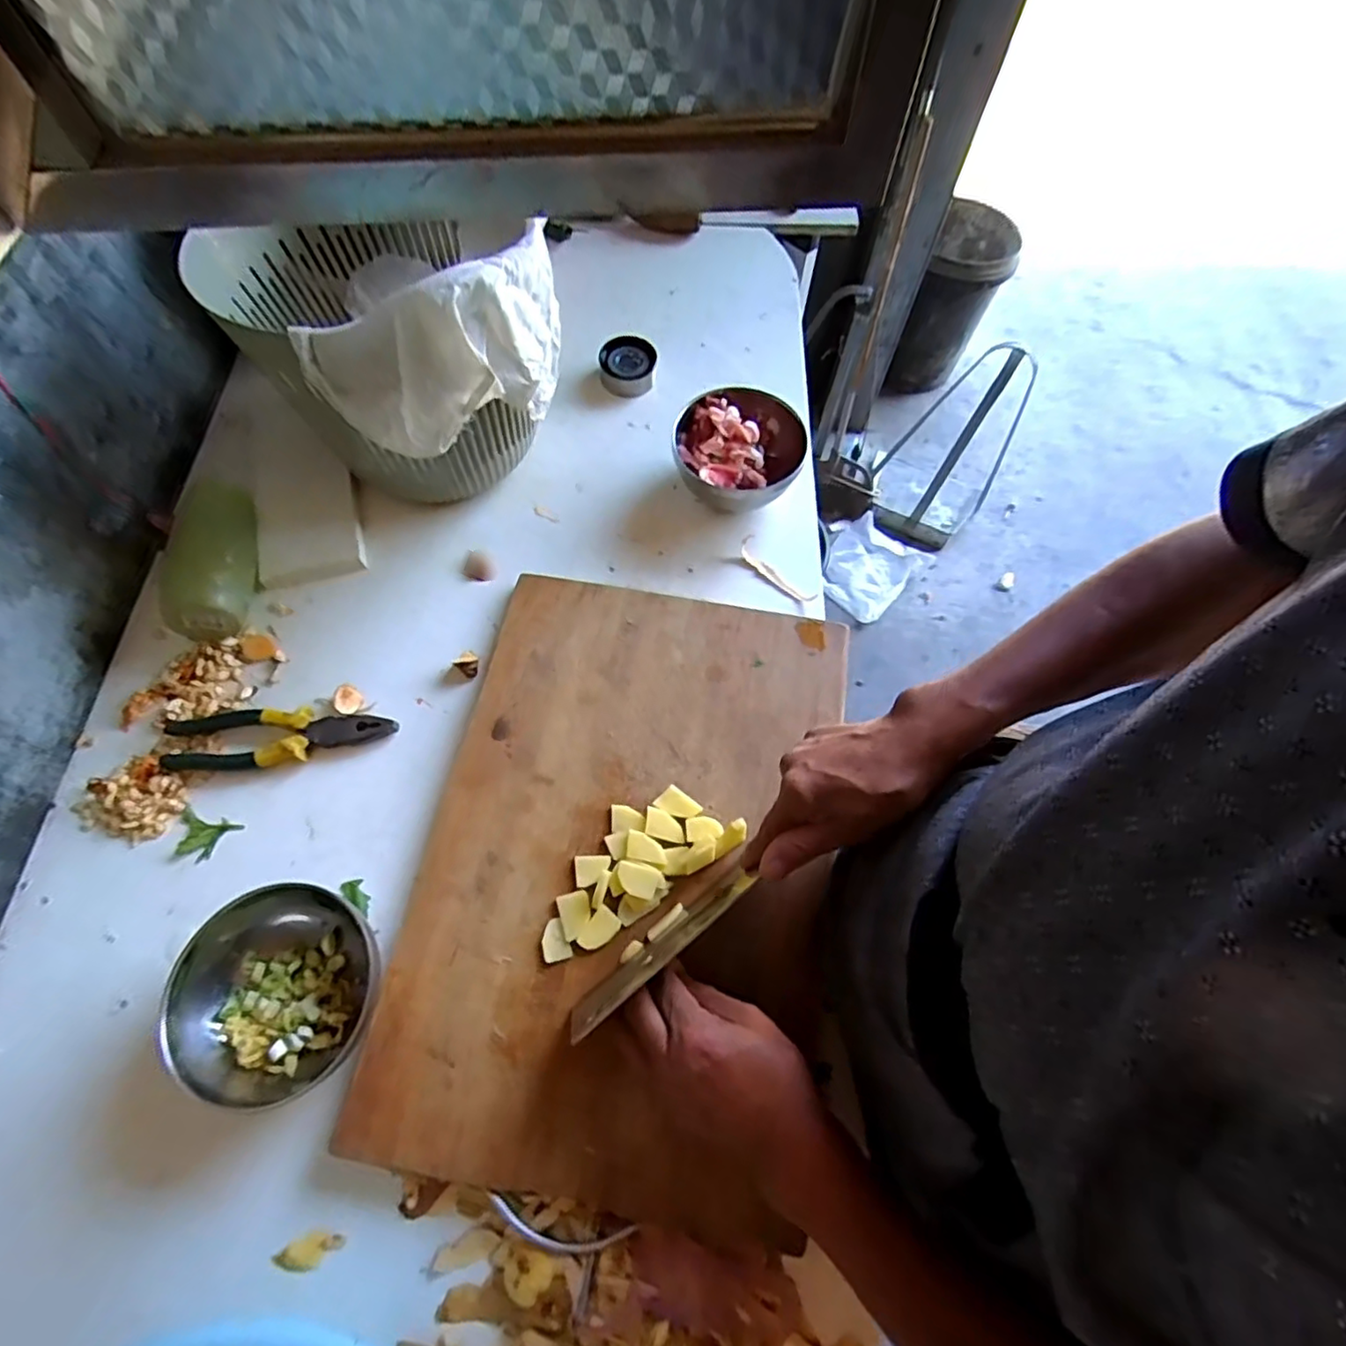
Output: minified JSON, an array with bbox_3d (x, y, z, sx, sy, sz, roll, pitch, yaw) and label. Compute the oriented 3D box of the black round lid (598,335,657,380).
[{"bbox_3d":[-0.052,-0.378,0.752,0.064,0.015,0.061,0,68,1],"label":"black round lid"}]

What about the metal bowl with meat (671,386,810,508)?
[{"bbox_3d":[0.066,-0.226,0.678,0.132,0.074,0.140,1,66,-1],"label":"metal bowl with meat"}]

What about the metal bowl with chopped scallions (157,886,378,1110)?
[{"bbox_3d":[-0.293,0.237,0.472,0.125,0.060,0.135,1,66,-1],"label":"metal bowl with chopped scallions"}]

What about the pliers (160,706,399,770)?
[{"bbox_3d":[-0.354,0.057,0.572,0.198,0.018,0.053,-5,66,-4],"label":"pliers"}]

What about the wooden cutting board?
[{"bbox_3d":[-0.036,0.144,0.534,0.329,0.031,0.484,10,66,3],"label":"wooden cutting board"}]

